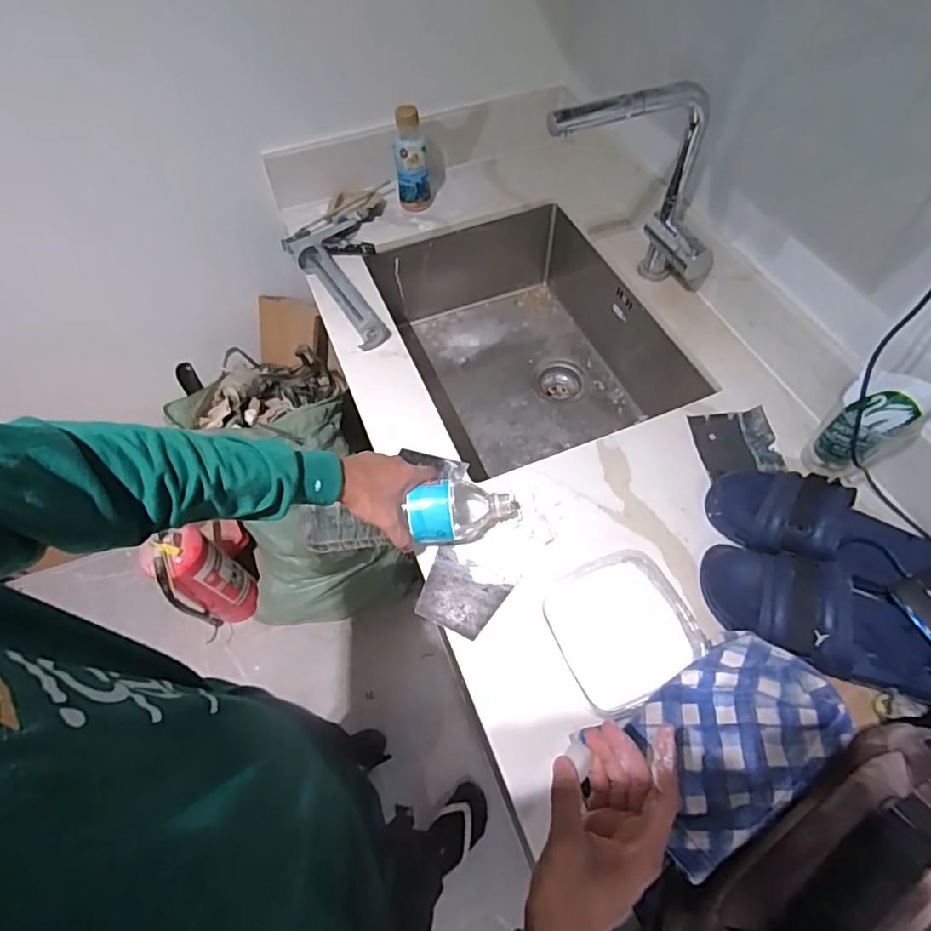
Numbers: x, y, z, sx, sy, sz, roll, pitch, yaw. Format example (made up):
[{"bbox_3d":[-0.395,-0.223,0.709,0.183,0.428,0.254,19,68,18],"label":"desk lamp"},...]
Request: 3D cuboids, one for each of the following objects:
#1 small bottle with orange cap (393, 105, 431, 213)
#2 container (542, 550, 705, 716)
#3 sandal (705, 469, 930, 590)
[{"bbox_3d":[-0.099,-0.554,0.996,0.060,0.166,0.050,-3,59,0],"label":"small bottle with orange cap"},{"bbox_3d":[0.176,0.182,0.619,0.155,0.045,0.150,-27,62,-14],"label":"container"},{"bbox_3d":[0.439,0.073,0.658,0.276,0.072,0.126,15,60,10],"label":"sandal"}]

